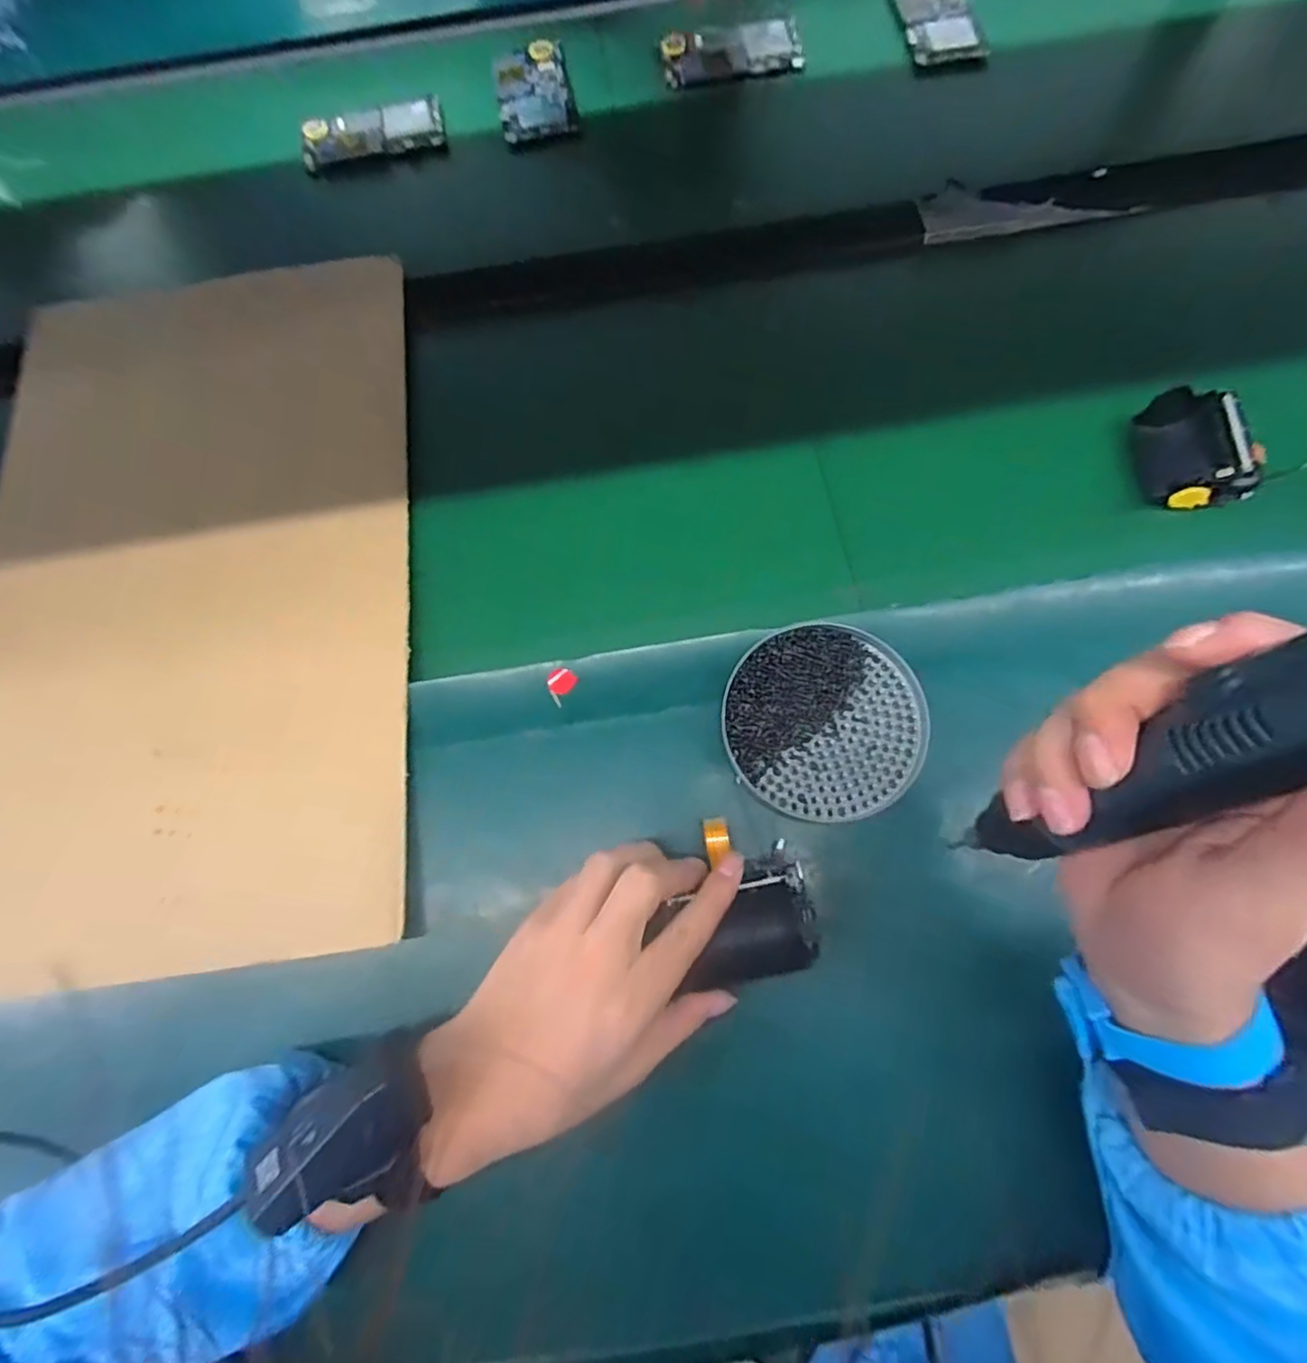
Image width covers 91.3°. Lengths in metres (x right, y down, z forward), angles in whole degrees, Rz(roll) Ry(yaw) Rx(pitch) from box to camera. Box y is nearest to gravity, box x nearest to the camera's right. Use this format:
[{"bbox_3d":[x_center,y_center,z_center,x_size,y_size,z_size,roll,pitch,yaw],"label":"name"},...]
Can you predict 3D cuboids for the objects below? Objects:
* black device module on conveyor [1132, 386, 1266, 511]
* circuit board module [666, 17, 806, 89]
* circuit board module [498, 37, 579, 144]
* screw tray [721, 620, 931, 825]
[{"bbox_3d":[0.344,-0.150,0.410,0.053,0.032,0.072,1,73,3],"label":"black device module on conveyor"},{"bbox_3d":[0.069,-0.557,0.565,0.120,0.008,0.062,-12,73,-1],"label":"circuit board module"},{"bbox_3d":[-0.105,-0.523,0.564,0.063,0.007,0.116,-11,73,-1],"label":"circuit board module"},{"bbox_3d":[0.098,0.023,0.371,0.111,0.019,0.111,-4,73,2],"label":"screw tray"}]

